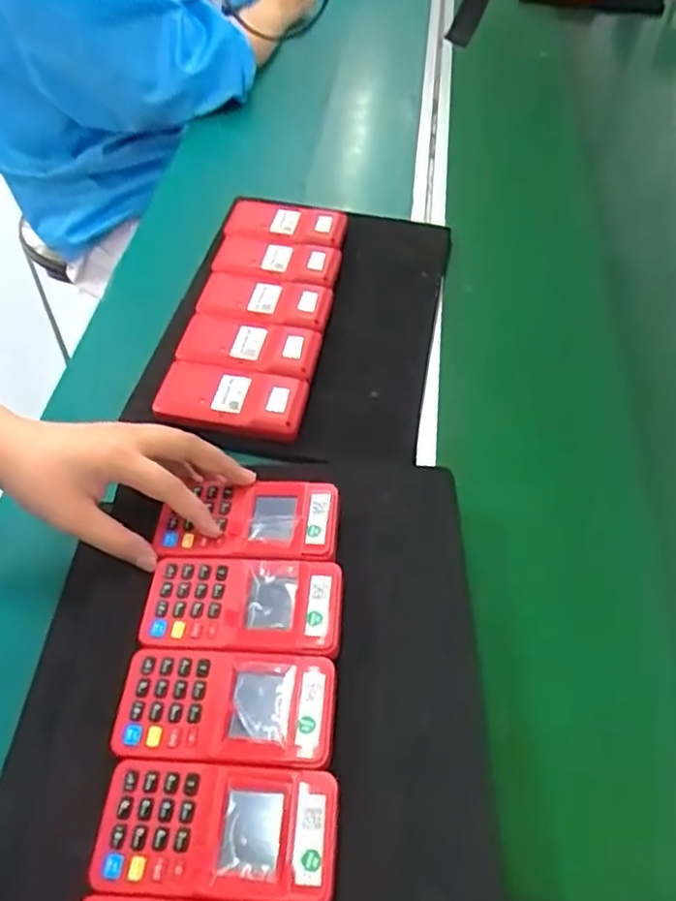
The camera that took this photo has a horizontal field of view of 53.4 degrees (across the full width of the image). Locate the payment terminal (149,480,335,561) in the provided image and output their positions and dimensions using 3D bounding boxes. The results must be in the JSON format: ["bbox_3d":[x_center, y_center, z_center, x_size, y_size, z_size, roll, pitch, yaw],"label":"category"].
[{"bbox_3d":[-0.060,0.046,0.459,0.116,0.017,0.063,3,54,2],"label":"payment terminal"}]

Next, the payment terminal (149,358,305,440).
[{"bbox_3d":[-0.094,-0.045,0.580,0.127,0.024,0.065,12,51,6],"label":"payment terminal"}]

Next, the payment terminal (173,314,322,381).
[{"bbox_3d":[-0.083,-0.096,0.625,0.129,0.020,0.069,13,51,8],"label":"payment terminal"}]

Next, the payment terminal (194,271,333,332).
[{"bbox_3d":[-0.073,-0.149,0.656,0.130,0.020,0.066,12,51,6],"label":"payment terminal"}]

